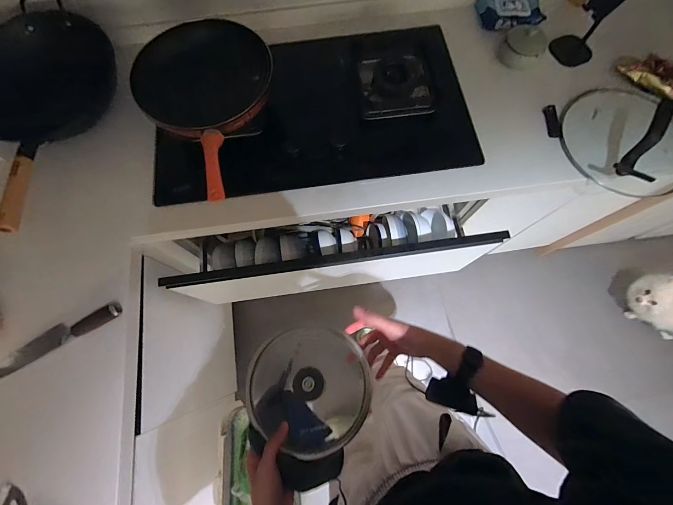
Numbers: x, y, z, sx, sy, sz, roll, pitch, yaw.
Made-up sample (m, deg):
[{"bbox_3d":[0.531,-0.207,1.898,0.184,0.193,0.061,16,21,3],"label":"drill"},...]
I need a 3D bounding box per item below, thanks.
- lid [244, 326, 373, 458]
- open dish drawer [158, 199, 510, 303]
[{"bbox_3d":[-0.044,0.207,0.466,0.174,0.049,0.164,0,73,1],"label":"lid"},{"bbox_3d":[-0.005,-0.028,0.852,0.816,0.261,0.204,-10,73,-2],"label":"open dish drawer"}]

